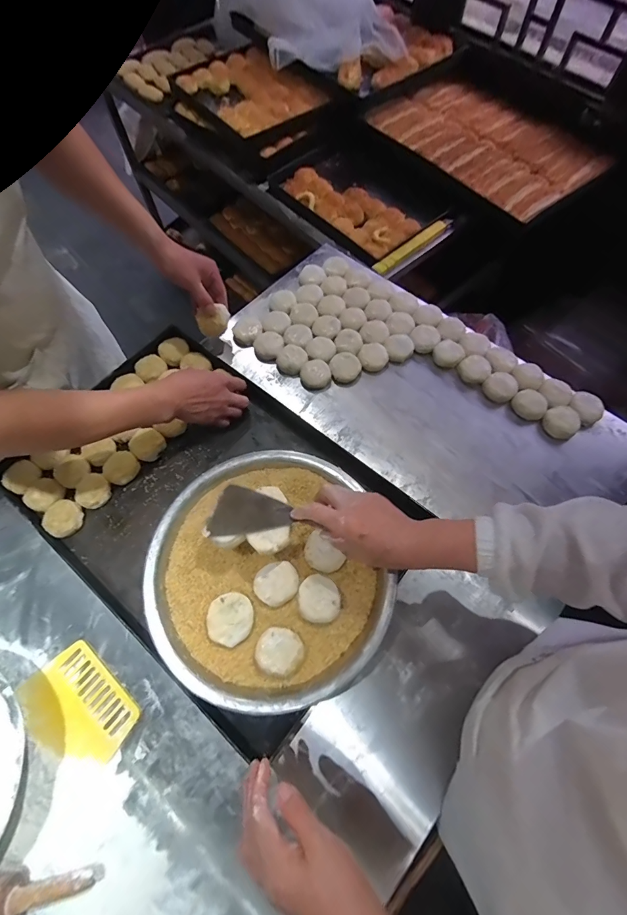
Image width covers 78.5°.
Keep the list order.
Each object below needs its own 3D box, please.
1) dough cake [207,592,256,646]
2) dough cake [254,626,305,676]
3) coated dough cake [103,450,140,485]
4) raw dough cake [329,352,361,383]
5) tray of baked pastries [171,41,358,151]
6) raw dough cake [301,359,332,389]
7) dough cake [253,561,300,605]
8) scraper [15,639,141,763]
[{"bbox_3d":[-0.108,0.210,0.501,0.058,0.014,0.061,0,67,1],"label":"dough cake"},{"bbox_3d":[-0.042,0.242,0.482,0.057,0.009,0.056,47,57,10],"label":"dough cake"},{"bbox_3d":[-0.330,0.019,0.663,0.051,0.025,0.057,19,69,9],"label":"coated dough cake"},{"bbox_3d":[0.063,-0.179,0.754,0.058,0.016,0.057,0,67,1],"label":"raw dough cake"},{"bbox_3d":[-0.168,-1.037,1.077,0.299,0.077,0.457,-37,71,-13],"label":"tray of baked pastries"},{"bbox_3d":[0.005,-0.163,0.748,0.058,0.014,0.058,0,67,1],"label":"raw dough cake"},{"bbox_3d":[-0.049,0.167,0.512,0.058,0.012,0.053,0,67,1],"label":"dough cake"},{"bbox_3d":[-0.327,0.346,0.533,0.156,0.009,0.109,39,71,15],"label":"scraper"}]

